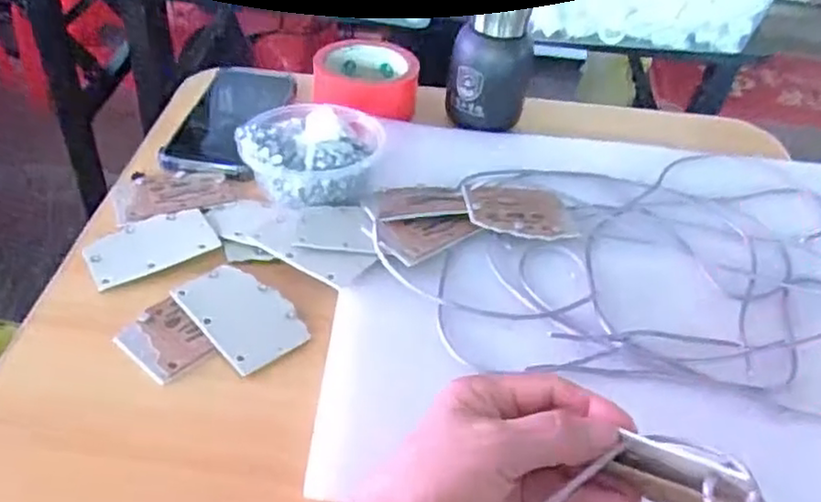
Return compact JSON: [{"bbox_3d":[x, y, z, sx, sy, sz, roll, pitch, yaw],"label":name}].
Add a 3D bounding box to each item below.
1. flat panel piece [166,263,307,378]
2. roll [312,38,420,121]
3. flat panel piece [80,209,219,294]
[{"bbox_3d":[-0.108,0.039,0.437,0.053,0.006,0.085,-28,52,-33],"label":"flat panel piece"},{"bbox_3d":[-0.042,-0.163,0.648,0.098,0.043,0.087,1,42,-6],"label":"roll"},{"bbox_3d":[-0.182,-0.005,0.477,0.083,0.006,0.055,-20,48,-27],"label":"flat panel piece"}]

